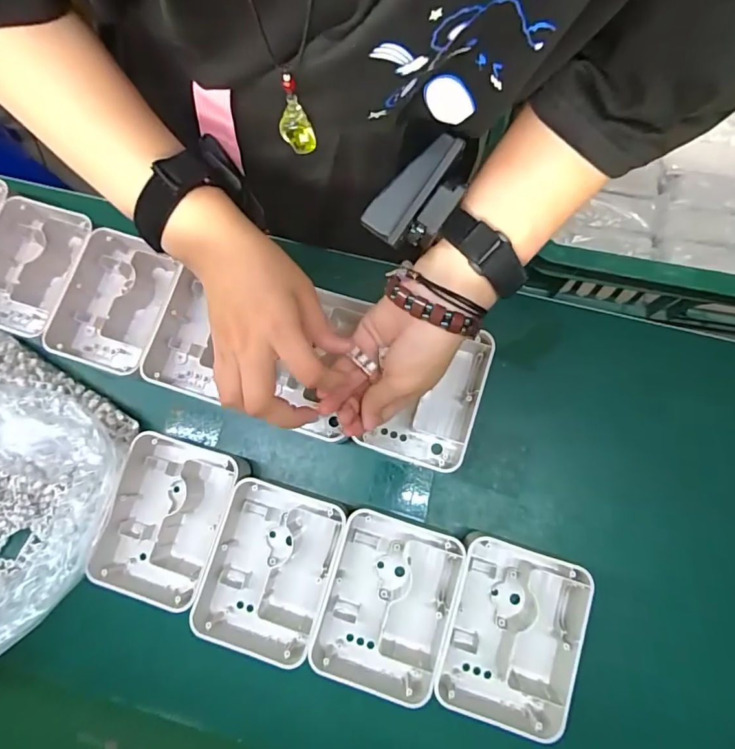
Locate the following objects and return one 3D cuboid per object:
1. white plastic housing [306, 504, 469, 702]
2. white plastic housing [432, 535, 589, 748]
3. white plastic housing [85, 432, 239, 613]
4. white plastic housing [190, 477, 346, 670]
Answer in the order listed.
[{"bbox_3d":[0.016,0.189,0.386,0.101,0.037,0.136,16,80,6],"label":"white plastic housing"},{"bbox_3d":[0.113,0.207,0.379,0.099,0.039,0.134,15,80,6],"label":"white plastic housing"},{"bbox_3d":[-0.169,0.128,0.406,0.100,0.036,0.142,10,79,5],"label":"white plastic housing"},{"bbox_3d":[-0.081,0.166,0.396,0.102,0.034,0.138,16,80,6],"label":"white plastic housing"}]

